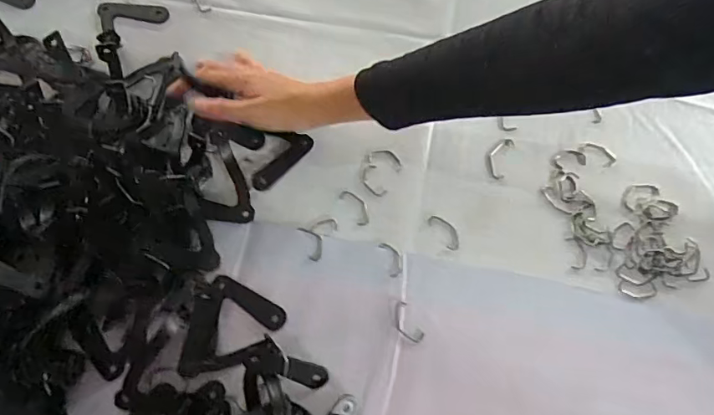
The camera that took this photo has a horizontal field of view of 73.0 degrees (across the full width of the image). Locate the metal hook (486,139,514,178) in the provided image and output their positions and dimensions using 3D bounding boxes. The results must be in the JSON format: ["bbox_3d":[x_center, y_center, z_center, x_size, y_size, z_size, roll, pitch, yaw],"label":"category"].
[{"bbox_3d":[0.142,-0.051,0.487,0.022,0.005,0.043,21,71,5],"label":"metal hook"}]

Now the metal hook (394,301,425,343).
[{"bbox_3d":[0.044,0.103,0.430,0.019,0.004,0.037,-27,74,-11],"label":"metal hook"}]

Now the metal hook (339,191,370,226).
[{"bbox_3d":[-0.001,-0.001,0.465,0.017,0.004,0.040,-30,74,-12],"label":"metal hook"}]

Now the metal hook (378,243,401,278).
[{"bbox_3d":[0.033,0.047,0.448,0.016,0.004,0.034,-18,72,-9],"label":"metal hook"}]

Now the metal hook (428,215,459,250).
[{"bbox_3d":[0.085,0.022,0.460,0.017,0.004,0.039,-31,74,-13],"label":"metal hook"}]

